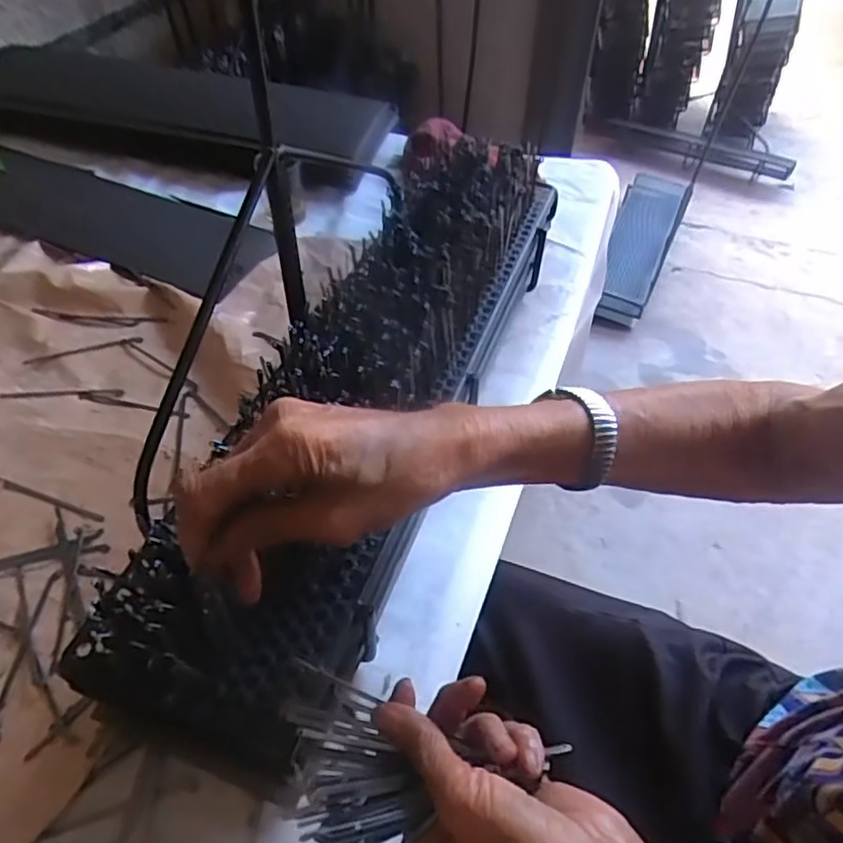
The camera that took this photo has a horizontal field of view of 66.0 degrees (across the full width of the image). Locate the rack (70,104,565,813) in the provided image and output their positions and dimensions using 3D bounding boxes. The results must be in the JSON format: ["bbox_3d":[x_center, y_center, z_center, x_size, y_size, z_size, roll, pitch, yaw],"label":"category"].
[{"bbox_3d":[-0.023,-0.055,0.497,0.136,0.078,0.583,16,56,13],"label":"rack"}]

